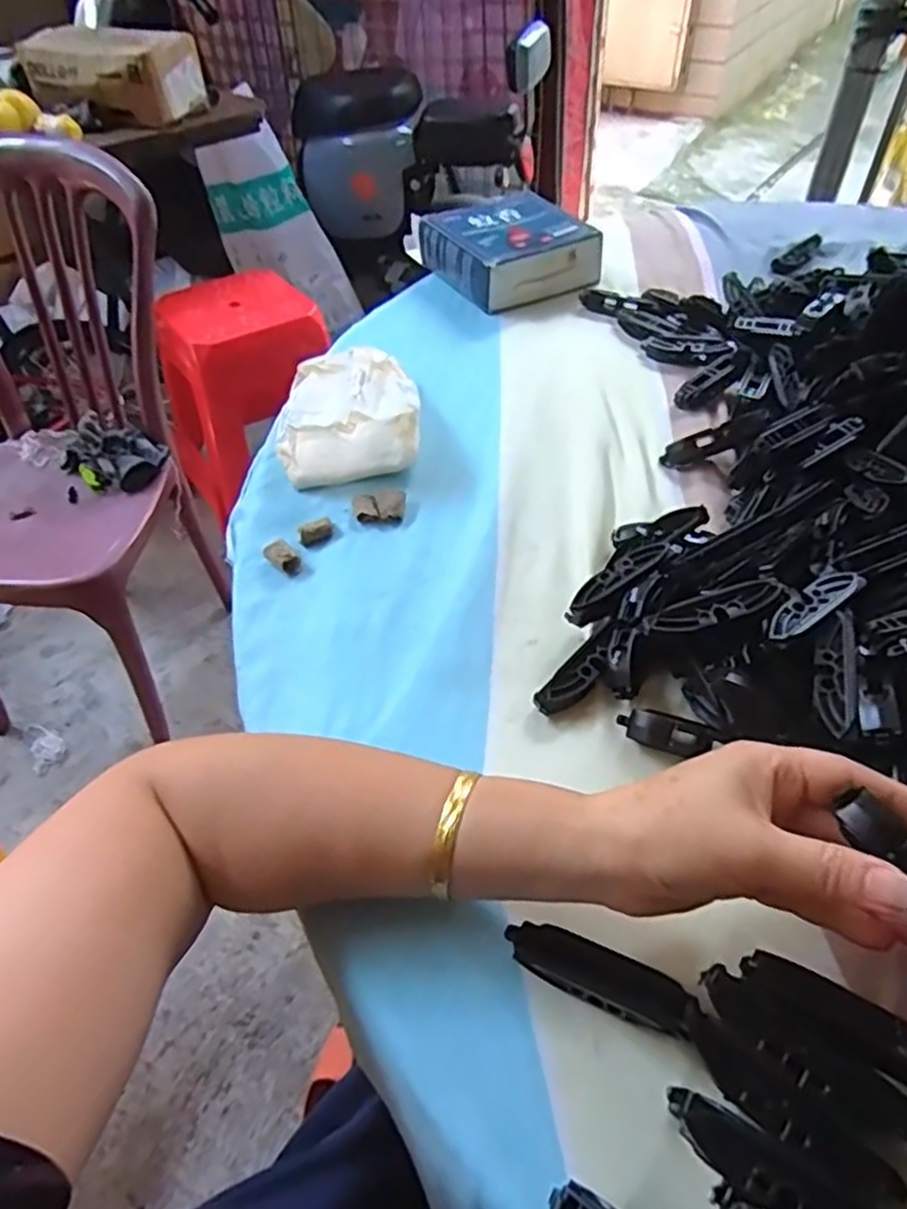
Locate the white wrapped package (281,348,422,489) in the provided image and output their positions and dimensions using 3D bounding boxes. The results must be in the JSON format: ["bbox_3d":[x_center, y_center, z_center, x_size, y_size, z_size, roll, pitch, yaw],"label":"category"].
[{"bbox_3d":[-0.081,-0.157,0.560,0.106,0.040,0.147,-6,49,-3],"label":"white wrapped package"}]

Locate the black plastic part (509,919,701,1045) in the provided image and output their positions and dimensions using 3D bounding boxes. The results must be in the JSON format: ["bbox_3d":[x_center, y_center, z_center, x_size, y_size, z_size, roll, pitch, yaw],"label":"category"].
[{"bbox_3d":[0.061,0.154,0.300,0.079,0.014,0.021,11,48,30],"label":"black plastic part"}]

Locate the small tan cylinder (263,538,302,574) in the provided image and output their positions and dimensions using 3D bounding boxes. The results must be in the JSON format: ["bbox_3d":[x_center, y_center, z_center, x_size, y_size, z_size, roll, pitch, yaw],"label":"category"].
[{"bbox_3d":[-0.112,-0.033,0.478,0.029,0.008,0.015,35,58,29],"label":"small tan cylinder"}]

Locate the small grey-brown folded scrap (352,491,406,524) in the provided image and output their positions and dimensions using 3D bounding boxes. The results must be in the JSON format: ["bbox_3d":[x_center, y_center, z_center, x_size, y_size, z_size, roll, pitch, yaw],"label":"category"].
[{"bbox_3d":[-0.051,-0.068,0.507,0.037,0.009,0.029,-9,49,-5],"label":"small grey-brown folded scrap"}]

